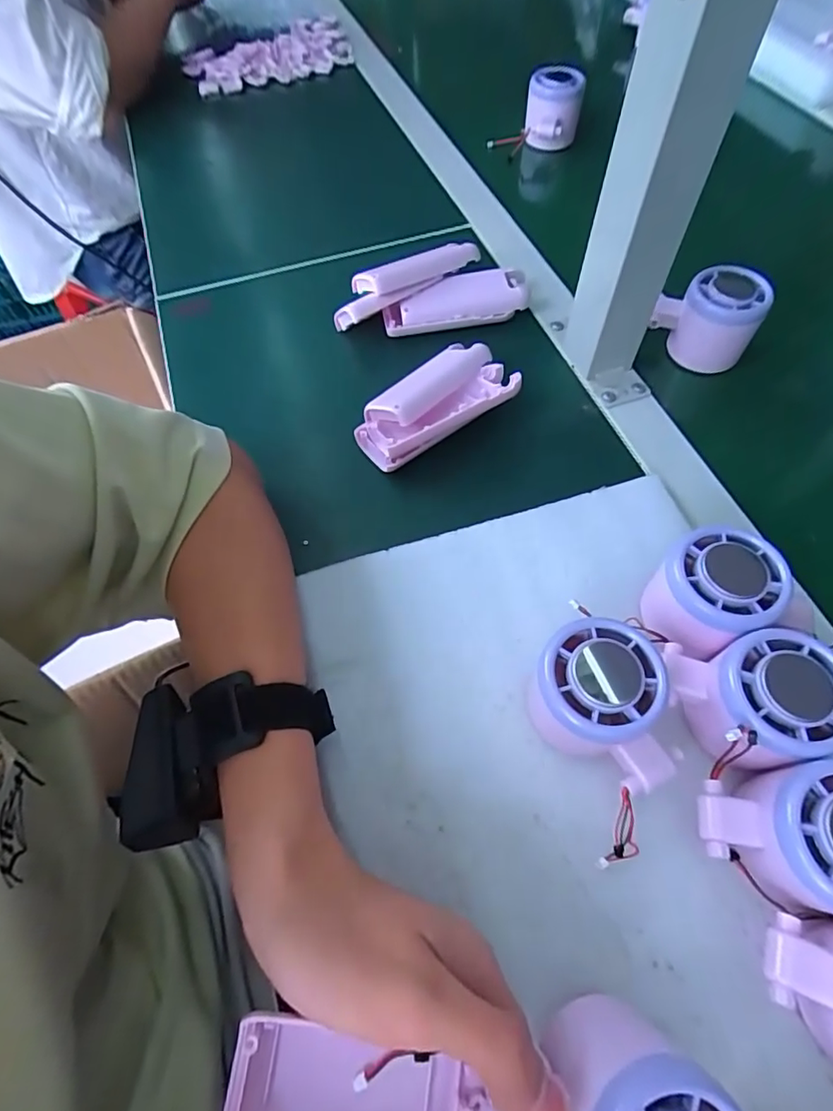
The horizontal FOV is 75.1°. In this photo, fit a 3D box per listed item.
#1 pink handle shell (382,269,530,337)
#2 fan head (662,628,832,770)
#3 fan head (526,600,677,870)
[{"bbox_3d":[0.033,-0.202,0.436,0.118,0.025,0.036,-13,61,-5],"label":"pink handle shell"},{"bbox_3d":[0.156,0.066,0.253,0.065,0.045,0.058,-11,61,-4],"label":"fan head"},{"bbox_3d":[0.089,0.083,0.250,0.052,0.058,0.096,-16,61,-6],"label":"fan head"}]

